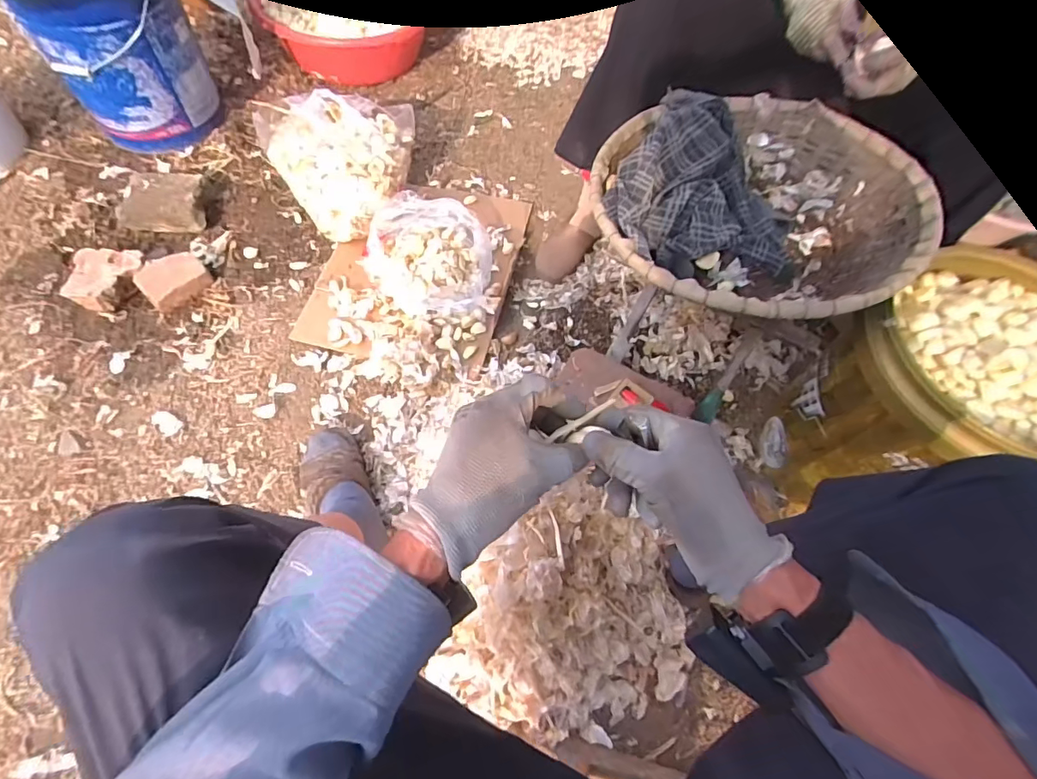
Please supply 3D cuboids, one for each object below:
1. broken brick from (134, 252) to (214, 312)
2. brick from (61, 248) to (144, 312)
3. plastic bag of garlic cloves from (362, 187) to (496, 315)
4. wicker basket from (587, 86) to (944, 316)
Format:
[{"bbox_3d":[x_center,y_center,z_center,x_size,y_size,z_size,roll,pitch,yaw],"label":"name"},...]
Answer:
[{"bbox_3d":[-0.688,-0.217,0.991,0.116,0.048,0.092,-34,69,-19],"label":"broken brick"},{"bbox_3d":[-0.818,-0.215,0.979,0.132,0.050,0.126,1,62,-3],"label":"brick"},{"bbox_3d":[-0.180,-0.279,1.013,0.242,0.093,0.252,3,62,-1],"label":"plastic bag of garlic cloves"},{"bbox_3d":[0.326,-0.267,0.691,0.415,0.127,0.470,37,66,15],"label":"wicker basket"}]

